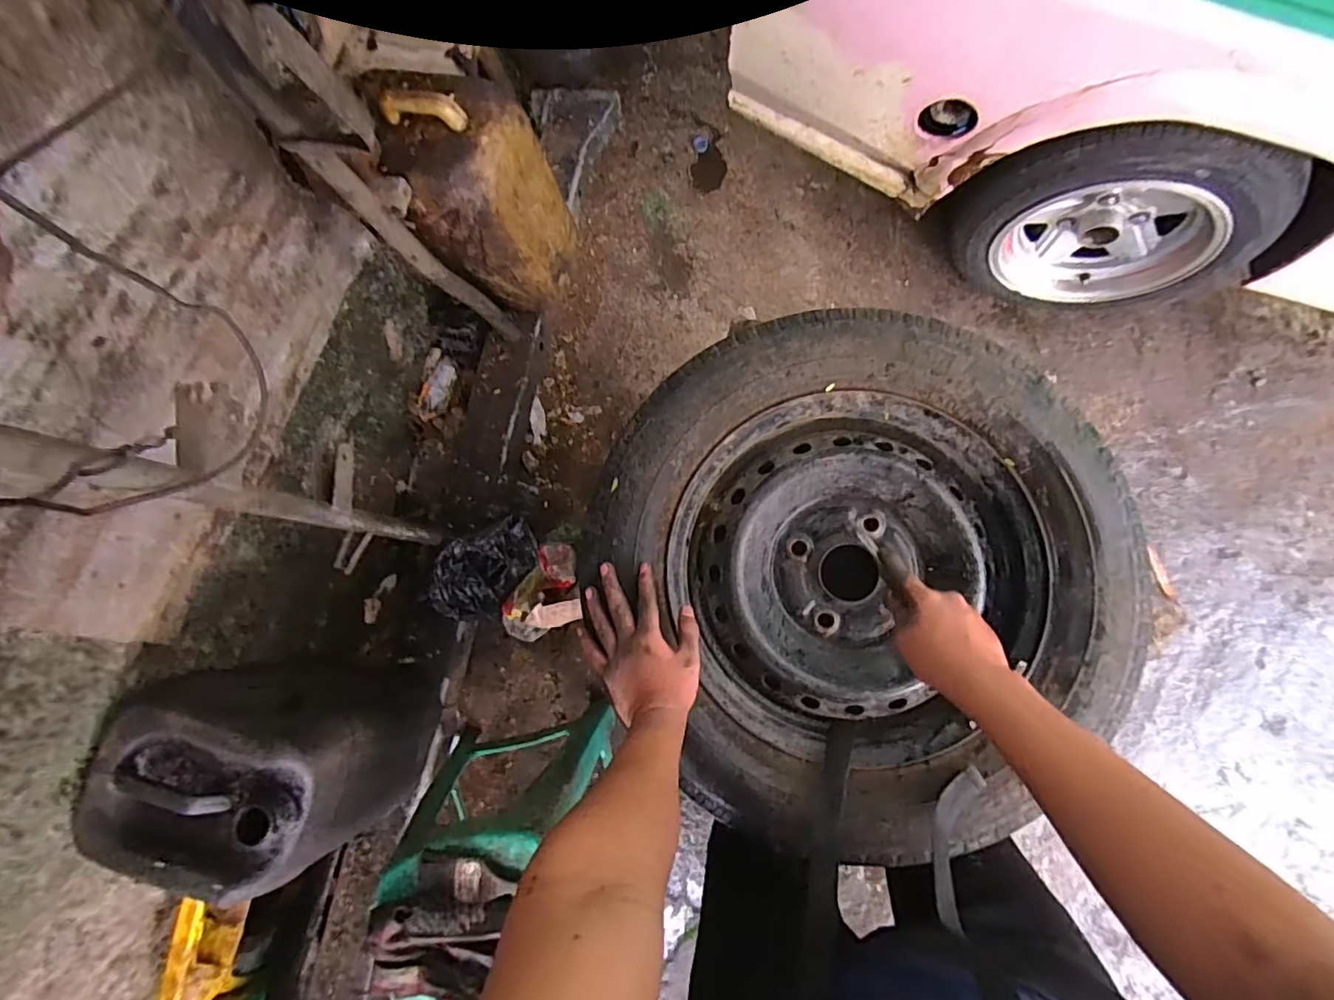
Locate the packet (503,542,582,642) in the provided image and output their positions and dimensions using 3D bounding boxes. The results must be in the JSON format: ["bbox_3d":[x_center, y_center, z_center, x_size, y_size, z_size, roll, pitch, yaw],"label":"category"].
[{"bbox_3d":[-0.269,0.198,1.225,0.169,0.054,0.198,-10,84,1],"label":"packet"}]

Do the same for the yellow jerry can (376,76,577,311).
[{"bbox_3d":[-0.298,-0.505,0.963,0.221,0.336,0.204,1,83,2],"label":"yellow jerry can"}]

